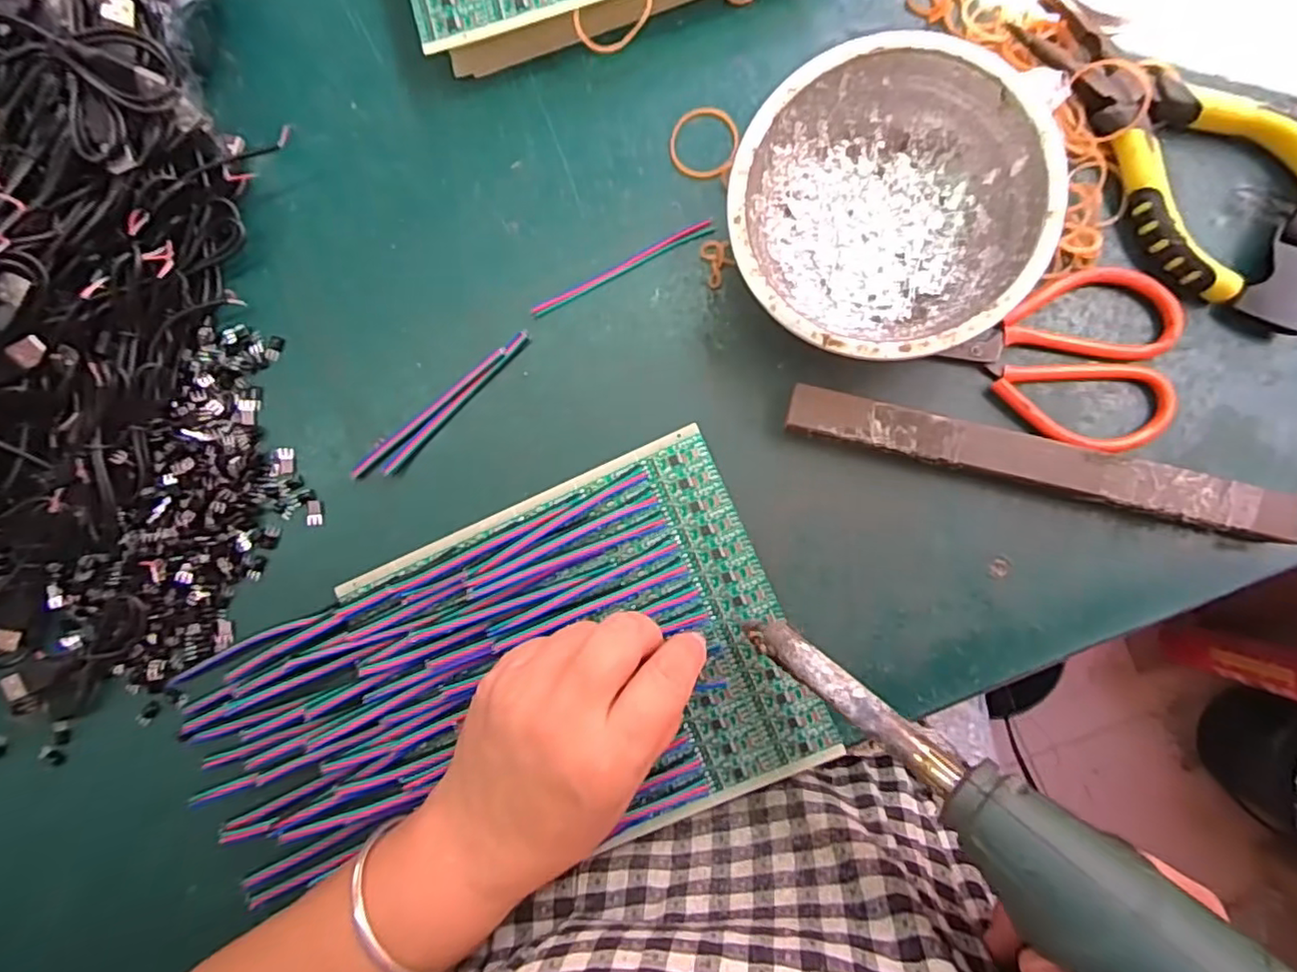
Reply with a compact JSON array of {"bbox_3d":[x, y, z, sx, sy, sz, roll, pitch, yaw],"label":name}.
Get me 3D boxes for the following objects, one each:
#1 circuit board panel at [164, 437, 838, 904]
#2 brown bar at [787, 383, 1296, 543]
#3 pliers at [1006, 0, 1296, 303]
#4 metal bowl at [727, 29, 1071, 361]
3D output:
[{"bbox_3d":[-0.073,0.106,0.303,0.281,0.017,0.164,-25,86,4],"label":"circuit board panel"},{"bbox_3d":[0.169,-0.010,0.286,0.215,0.016,0.021,14,89,5],"label":"brown bar"},{"bbox_3d":[0.228,-0.158,0.281,0.070,0.017,0.150,-32,86,3],"label":"pliers"},{"bbox_3d":[0.100,-0.117,0.278,0.124,0.044,0.125,0,88,5],"label":"metal bowl"}]

